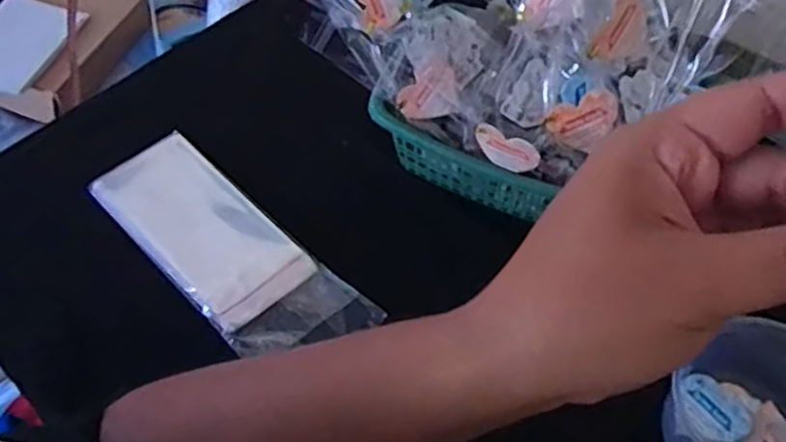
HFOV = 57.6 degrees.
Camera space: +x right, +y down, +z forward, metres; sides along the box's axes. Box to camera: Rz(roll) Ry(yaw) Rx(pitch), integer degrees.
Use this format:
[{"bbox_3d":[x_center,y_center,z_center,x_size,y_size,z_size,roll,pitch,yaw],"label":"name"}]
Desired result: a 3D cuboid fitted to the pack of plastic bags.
[{"bbox_3d":[-0.120,0.019,0.509,0.225,0.015,0.085,38,62,24],"label":"pack of plastic bags"}]

